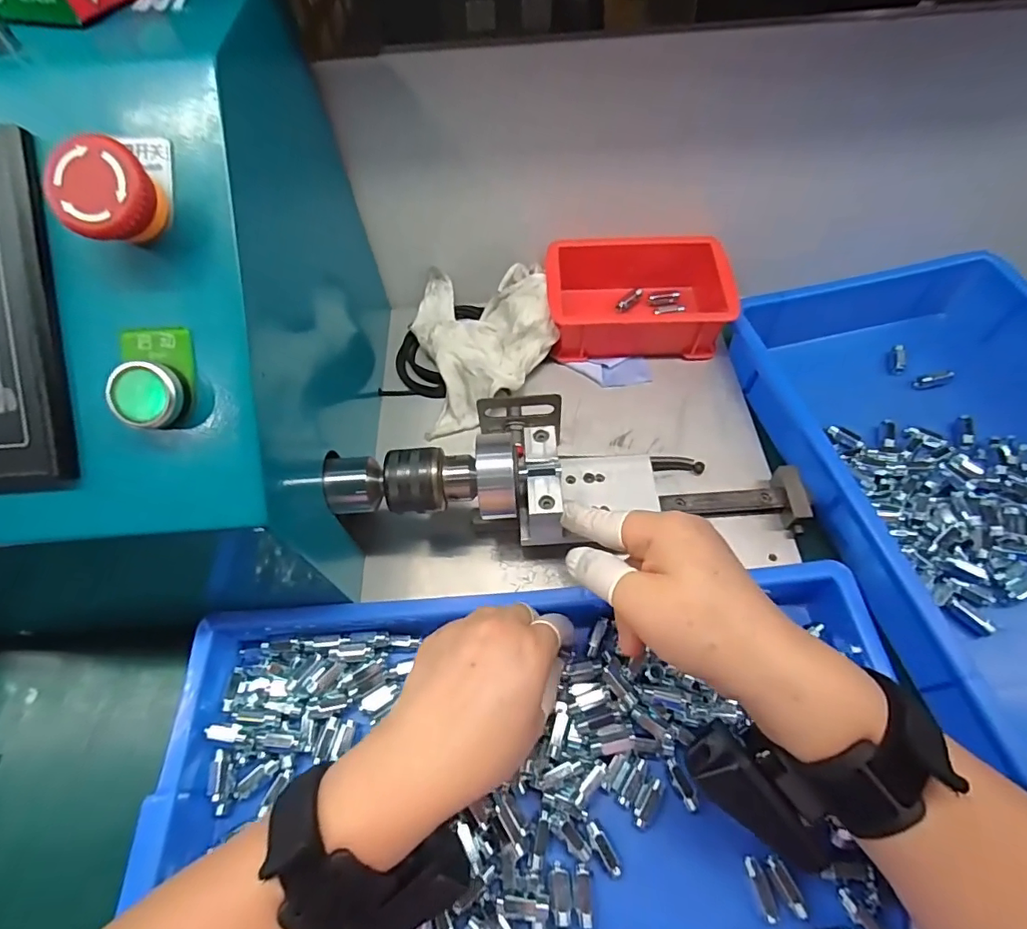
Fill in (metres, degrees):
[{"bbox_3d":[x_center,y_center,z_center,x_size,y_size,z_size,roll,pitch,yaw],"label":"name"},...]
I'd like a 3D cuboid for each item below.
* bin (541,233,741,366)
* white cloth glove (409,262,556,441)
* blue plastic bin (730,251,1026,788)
[{"bbox_3d":[0.105,-0.143,0.453,0.147,0.057,0.099,-4,59,1],"label":"bin"},{"bbox_3d":[-0.025,-0.112,0.444,0.114,0.052,0.154,-11,59,-3],"label":"white cloth glove"},{"bbox_3d":[0.340,0.008,0.386,0.248,0.089,0.365,-10,59,-3],"label":"blue plastic bin"}]

